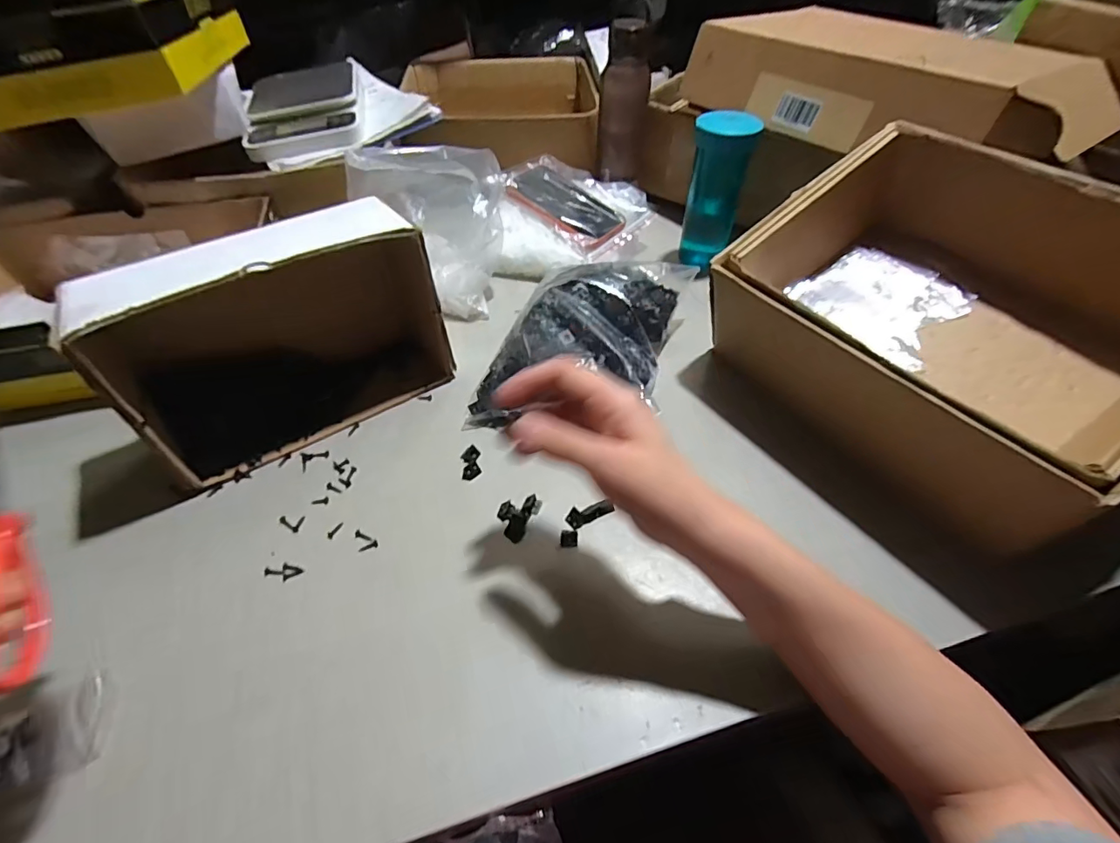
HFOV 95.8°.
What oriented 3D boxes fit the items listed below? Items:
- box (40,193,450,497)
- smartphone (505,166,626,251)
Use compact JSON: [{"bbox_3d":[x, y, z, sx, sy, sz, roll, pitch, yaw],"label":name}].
[{"bbox_3d":[-0.233,-0.073,0.437,0.248,0.184,0.075,-26,54,-21],"label":"box"},{"bbox_3d":[0.009,-0.283,0.659,0.155,0.008,0.085,42,65,16],"label":"smartphone"}]

